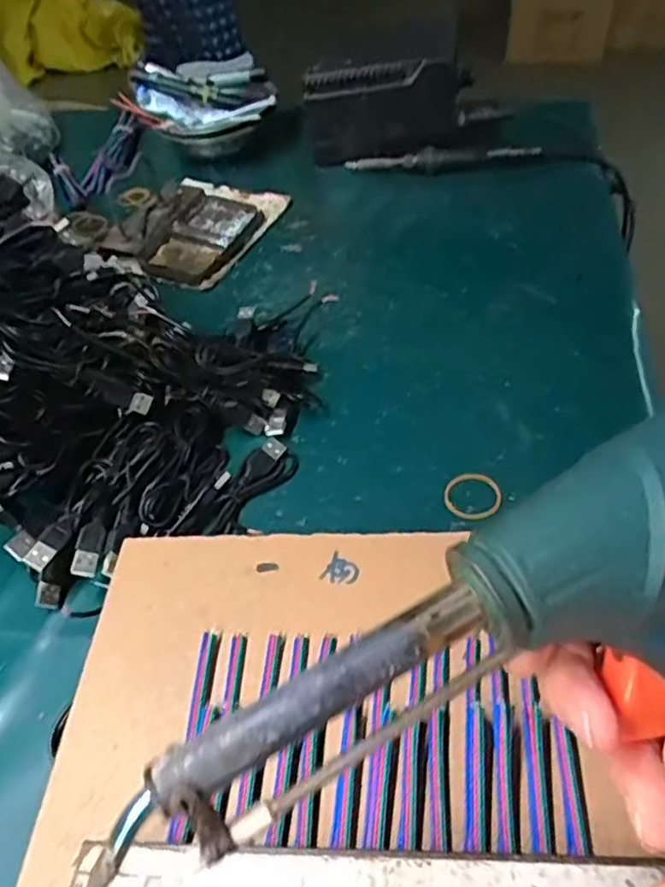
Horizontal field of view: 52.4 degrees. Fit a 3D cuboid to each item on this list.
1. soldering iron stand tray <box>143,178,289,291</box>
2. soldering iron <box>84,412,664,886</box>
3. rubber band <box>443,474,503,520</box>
[{"bbox_3d":[-0.121,-0.198,0.604,0.109,0.024,0.153,17,51,20],"label":"soldering iron stand tray"},{"bbox_3d":[0.035,0.050,0.159,0.172,0.057,0.044,-22,49,-14],"label":"soldering iron"},{"bbox_3d":[0.081,0.029,0.389,0.031,0.004,0.033,-3,48,3],"label":"rubber band"}]

